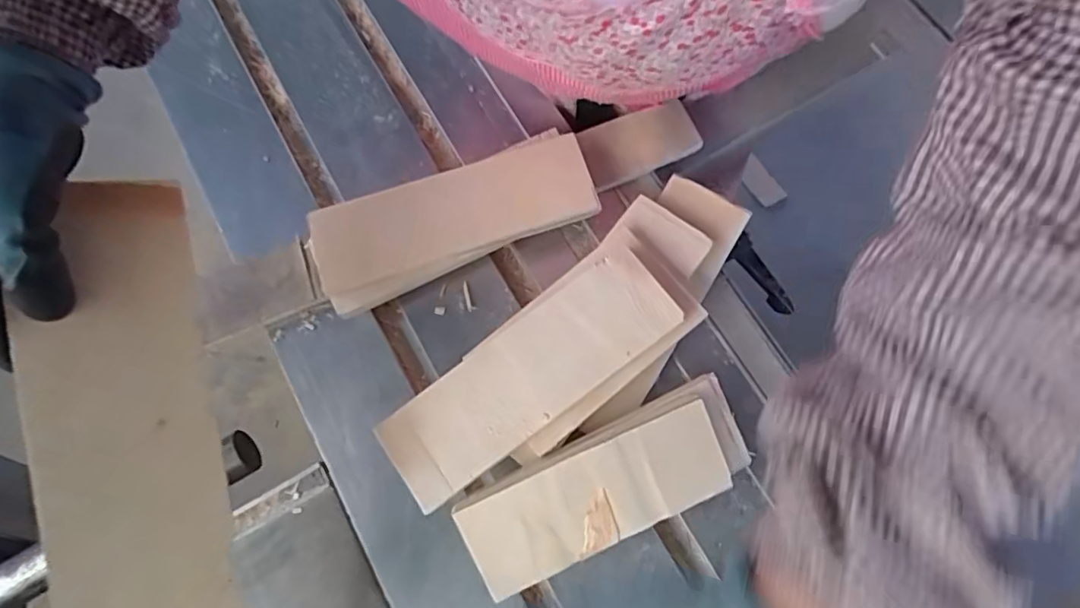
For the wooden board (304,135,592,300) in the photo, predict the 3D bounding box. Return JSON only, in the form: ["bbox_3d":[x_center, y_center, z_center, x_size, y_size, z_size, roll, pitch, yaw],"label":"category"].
[{"bbox_3d":[-0.072,-0.075,0.446,0.225,0.016,0.077,-19,73,-1],"label":"wooden board"}]

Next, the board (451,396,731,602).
[{"bbox_3d":[0.039,0.135,0.386,0.184,0.008,0.073,-24,98,-4],"label":"board"}]

